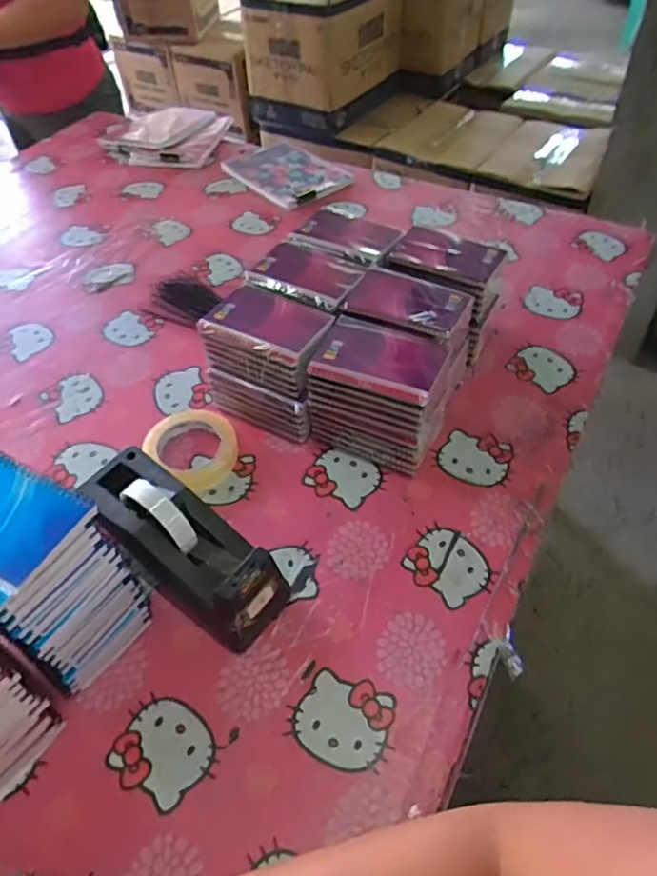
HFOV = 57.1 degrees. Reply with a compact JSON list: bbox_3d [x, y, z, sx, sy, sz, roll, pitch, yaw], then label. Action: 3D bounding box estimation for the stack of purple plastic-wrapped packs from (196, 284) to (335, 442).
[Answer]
[{"bbox_3d":[-0.067,-0.093,0.724,0.148,0.123,0.114,22,54,19],"label":"stack of purple plastic-wrapped packs"}]

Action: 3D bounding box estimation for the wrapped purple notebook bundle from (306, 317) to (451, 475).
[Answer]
[{"bbox_3d":[0.058,-0.054,0.682,0.138,0.119,0.117,19,53,17],"label":"wrapped purple notebook bundle"}]

